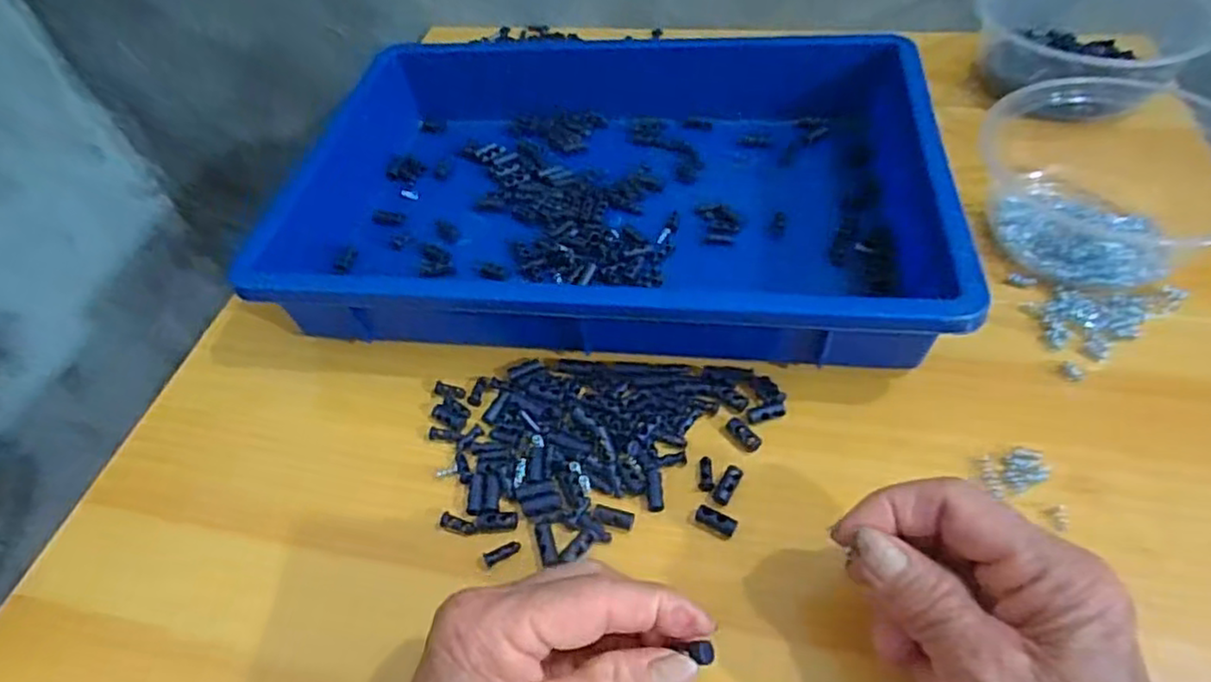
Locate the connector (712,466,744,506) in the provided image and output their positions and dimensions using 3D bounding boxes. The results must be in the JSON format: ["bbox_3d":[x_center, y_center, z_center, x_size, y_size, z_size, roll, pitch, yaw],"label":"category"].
[{"bbox_3d":[0.057,0.067,0.313,0.007,0.006,0.020,26,60,22],"label":"connector"}]

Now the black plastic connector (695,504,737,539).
[{"bbox_3d":[0.050,0.081,0.303,0.018,0.007,0.008,20,58,19],"label":"black plastic connector"}]

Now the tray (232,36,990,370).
[{"bbox_3d":[0.001,-0.109,0.415,0.366,0.056,0.261,4,54,8],"label":"tray"}]

